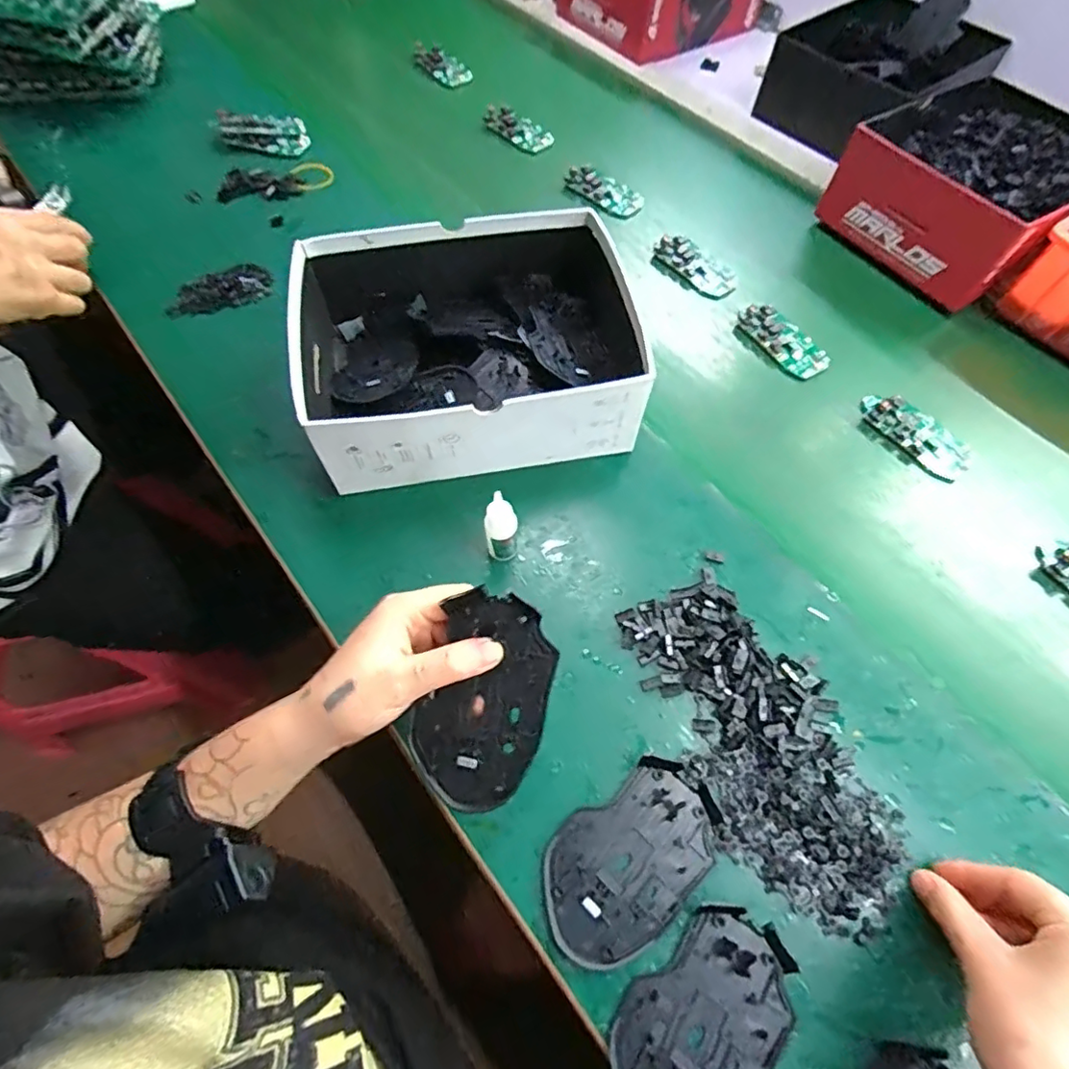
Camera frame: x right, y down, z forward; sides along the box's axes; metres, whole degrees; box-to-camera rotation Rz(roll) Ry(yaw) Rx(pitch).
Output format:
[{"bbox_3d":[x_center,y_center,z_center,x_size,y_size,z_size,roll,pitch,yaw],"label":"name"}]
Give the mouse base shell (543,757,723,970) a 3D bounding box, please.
[{"bbox_3d":[0.057,0.189,0.331,0.112,0.007,0.070,-34,68,-17],"label":"mouse base shell"}]

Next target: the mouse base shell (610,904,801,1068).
[{"bbox_3d":[0.090,0.258,0.296,0.112,0.012,0.071,-39,70,-19],"label":"mouse base shell"}]

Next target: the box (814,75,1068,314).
[{"bbox_3d":[0.444,-0.354,0.584,0.219,0.089,0.197,-32,68,-17],"label":"box"}]

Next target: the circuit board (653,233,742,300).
[{"bbox_3d":[0.165,-0.275,0.581,0.089,0.013,0.048,40,68,18],"label":"circuit board"}]

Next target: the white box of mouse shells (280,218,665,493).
[{"bbox_3d":[-0.050,-0.148,0.458,0.245,0.095,0.197,-7,63,-5],"label":"white box of mouse shells"}]

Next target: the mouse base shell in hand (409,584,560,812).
[{"bbox_3d":[-0.028,0.091,0.316,0.068,0.014,0.112,17,85,9],"label":"mouse base shell in hand"}]

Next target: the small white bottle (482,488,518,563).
[{"bbox_3d":[-0.023,-0.003,0.395,0.022,0.066,0.017,3,62,0],"label":"small white bottle"}]

